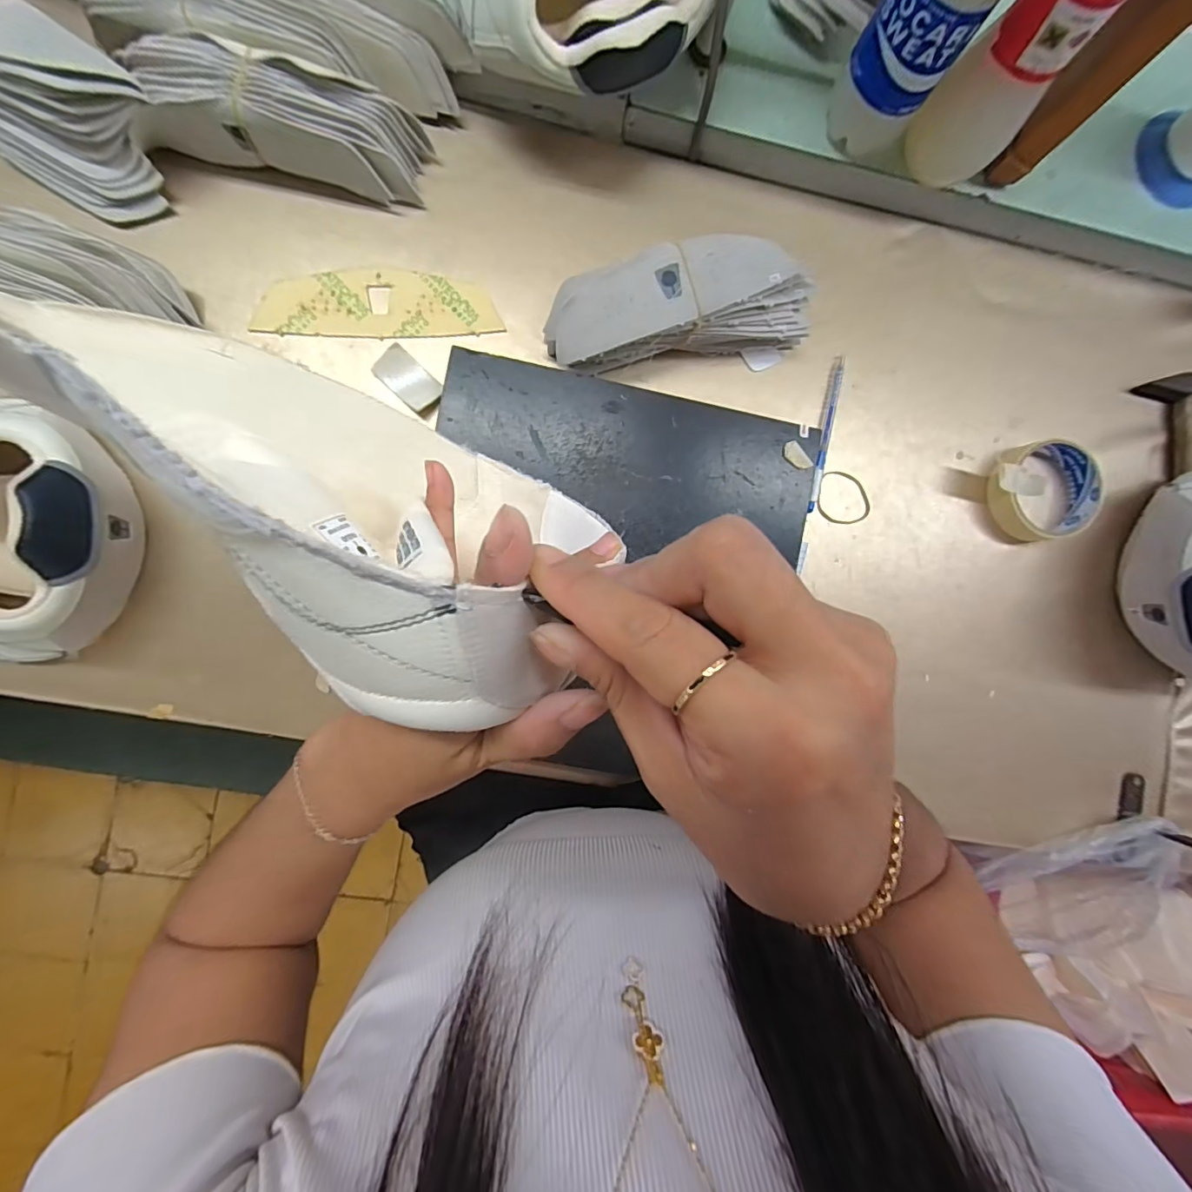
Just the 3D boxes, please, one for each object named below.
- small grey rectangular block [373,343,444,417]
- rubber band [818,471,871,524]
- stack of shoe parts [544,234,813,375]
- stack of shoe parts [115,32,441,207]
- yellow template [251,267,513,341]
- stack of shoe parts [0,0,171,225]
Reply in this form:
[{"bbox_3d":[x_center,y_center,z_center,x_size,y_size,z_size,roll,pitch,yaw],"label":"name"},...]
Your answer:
[{"bbox_3d":[-0.149,-0.172,0.403,0.052,0.008,0.029,41,89,-6],"label":"small grey rectangular block"},{"bbox_3d":[0.214,-0.085,0.434,0.045,0.004,0.046,0,93,-5],"label":"rubber band"},{"bbox_3d":[0.065,-0.225,0.392,0.203,0.061,0.064,-10,94,-5],"label":"stack of shoe parts"},{"bbox_3d":[-0.224,-0.343,0.364,0.189,0.054,0.057,5,92,-6],"label":"stack of shoe parts"},{"bbox_3d":[-0.172,-0.233,0.403,0.183,0.004,0.054,1,91,-6],"label":"yellow template"},{"bbox_3d":[-0.407,-0.359,0.345,0.204,0.053,0.090,33,90,-6],"label":"stack of shoe parts"}]

